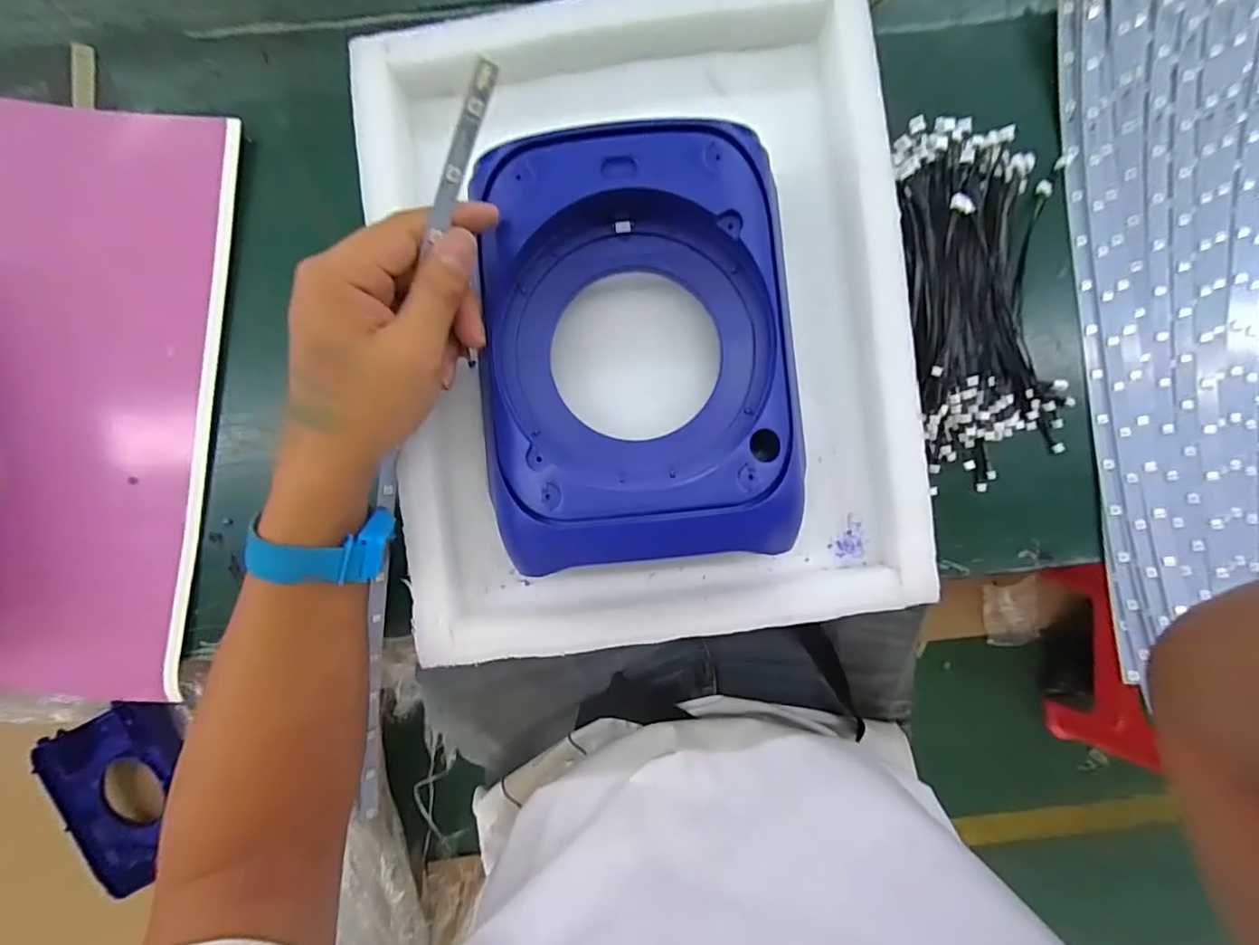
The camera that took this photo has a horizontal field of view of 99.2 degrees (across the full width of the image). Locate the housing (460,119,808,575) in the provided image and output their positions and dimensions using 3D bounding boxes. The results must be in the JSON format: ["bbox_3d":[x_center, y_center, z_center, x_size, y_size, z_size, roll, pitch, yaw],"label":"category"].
[{"bbox_3d":[0.005,-0.064,0.292,0.162,0.056,0.215,-5,89,0],"label":"housing"}]

